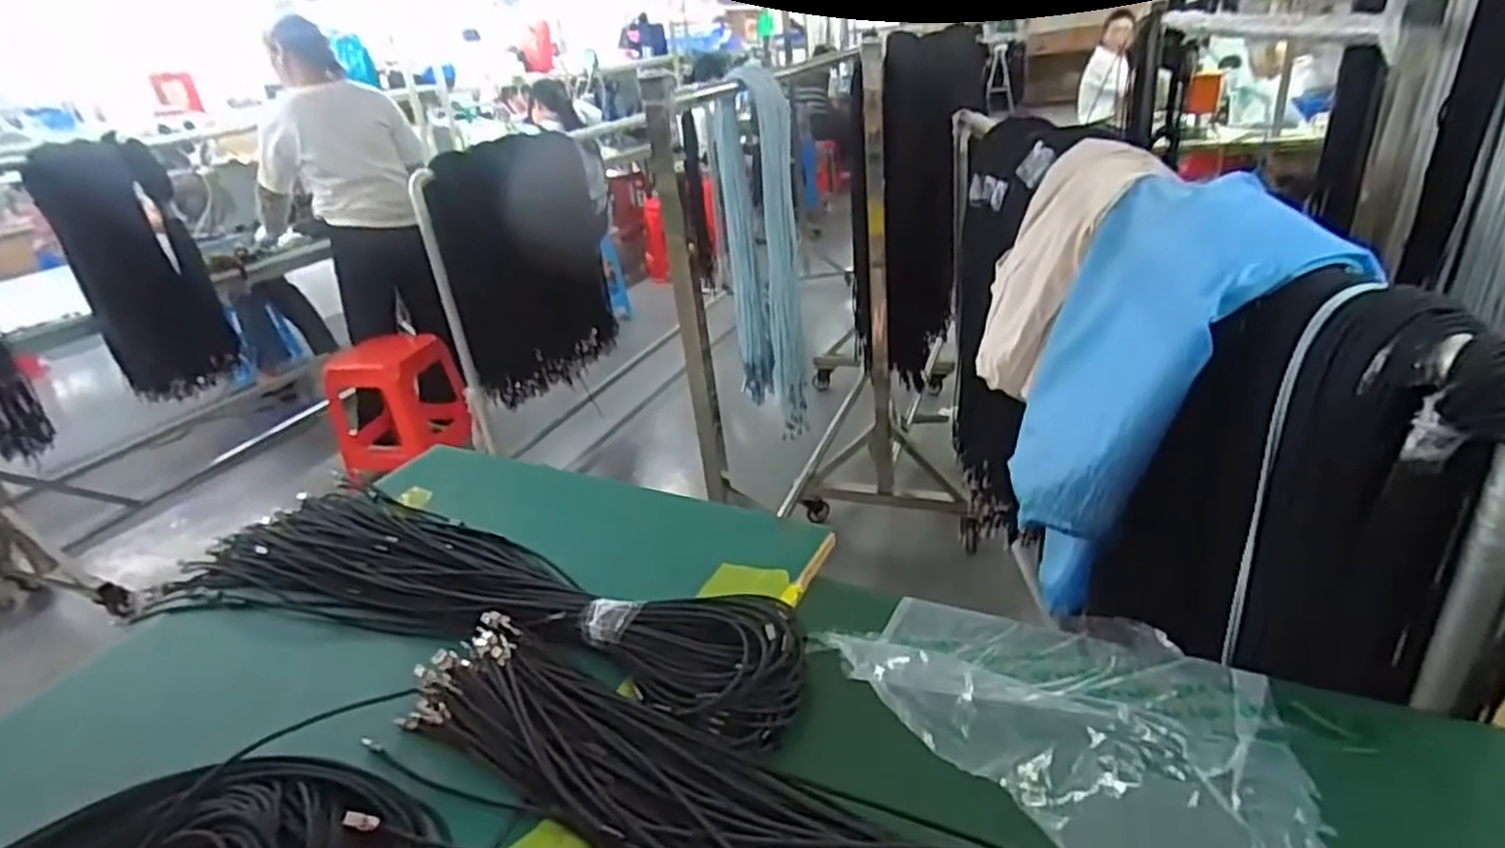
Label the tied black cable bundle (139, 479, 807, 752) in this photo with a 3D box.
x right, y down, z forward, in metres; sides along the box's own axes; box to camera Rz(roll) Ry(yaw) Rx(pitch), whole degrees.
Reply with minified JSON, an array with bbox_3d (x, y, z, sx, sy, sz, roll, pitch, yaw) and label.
[{"bbox_3d":[-0.289,0.165,0.759,0.722,0.052,0.203,7,30,25],"label":"tied black cable bundle"}]

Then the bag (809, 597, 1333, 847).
[{"bbox_3d":[0.245,0.213,0.575,0.334,0.045,0.216,25,38,38],"label":"bag"}]

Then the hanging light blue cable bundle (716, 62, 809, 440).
[{"bbox_3d":[0.028,-0.346,1.666,0.155,0.735,0.102,-6,27,3],"label":"hanging light blue cable bundle"}]

